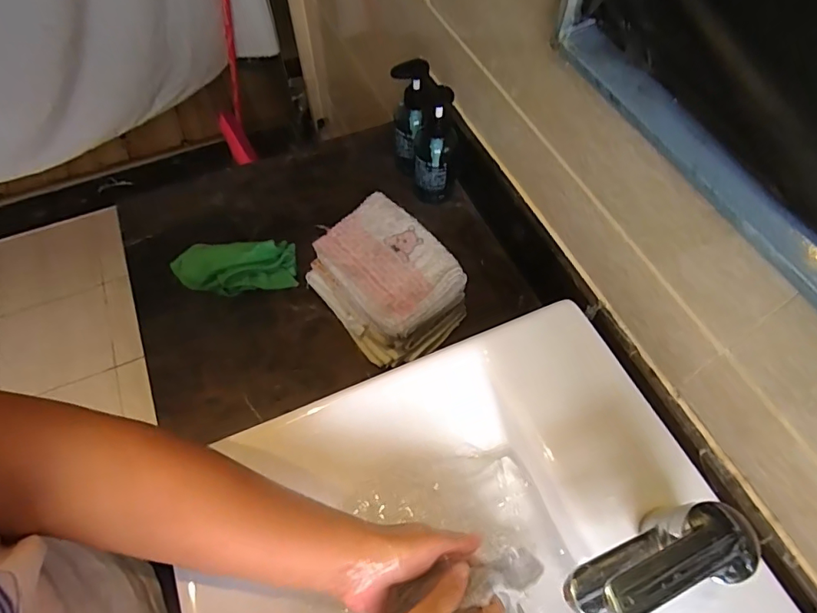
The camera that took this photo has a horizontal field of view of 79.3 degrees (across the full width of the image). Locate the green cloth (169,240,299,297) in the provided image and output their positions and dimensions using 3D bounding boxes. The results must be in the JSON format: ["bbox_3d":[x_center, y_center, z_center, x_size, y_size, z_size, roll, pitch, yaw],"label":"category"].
[{"bbox_3d":[-0.244,-0.054,0.666,0.175,0.055,0.066,3,60,2],"label":"green cloth"}]

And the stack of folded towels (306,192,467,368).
[{"bbox_3d":[-0.030,-0.030,0.630,0.138,0.106,0.193,-38,67,-20],"label":"stack of folded towels"}]

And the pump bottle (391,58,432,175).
[{"bbox_3d":[0.004,-0.267,0.716,0.054,0.151,0.068,1,60,1],"label":"pump bottle"}]

